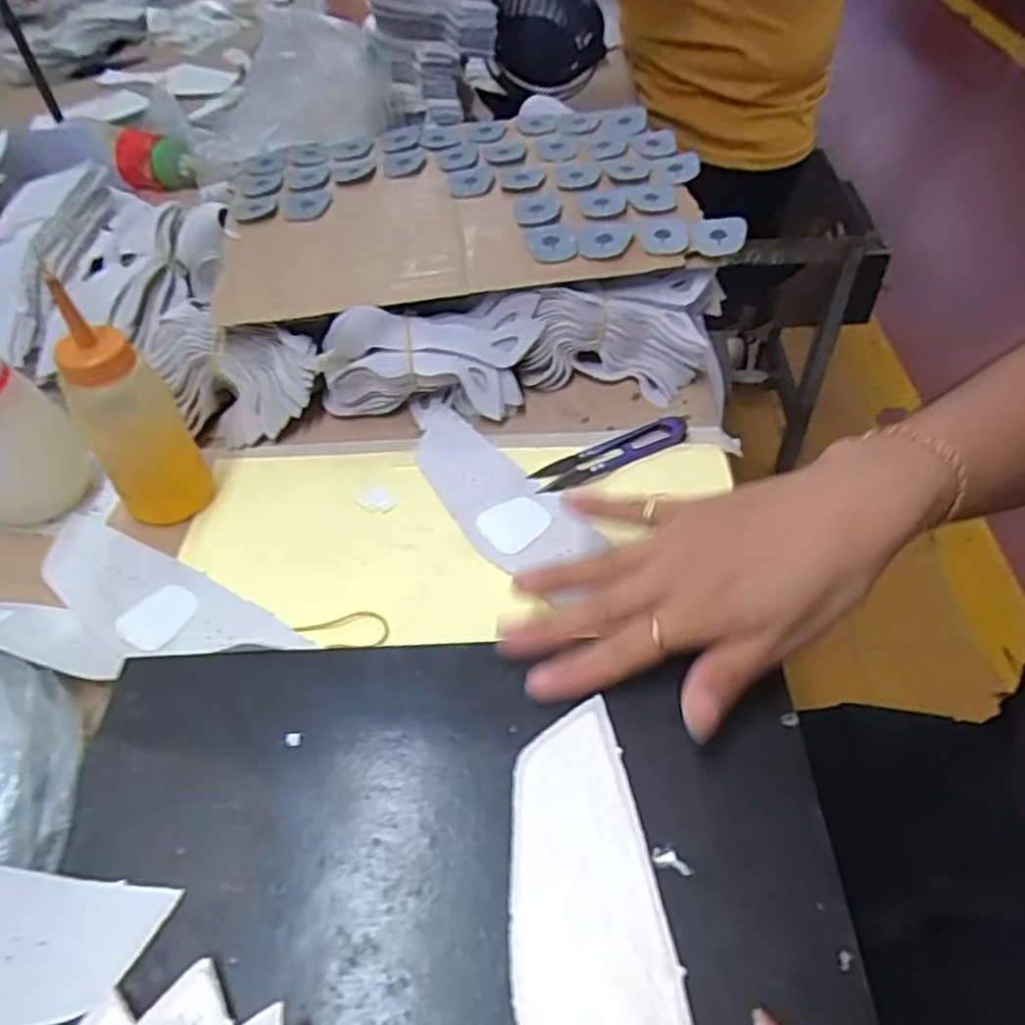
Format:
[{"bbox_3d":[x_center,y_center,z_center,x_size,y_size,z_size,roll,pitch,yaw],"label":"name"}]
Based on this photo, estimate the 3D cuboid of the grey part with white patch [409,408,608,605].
[{"bbox_3d":[-0.013,-0.018,0.439,0.058,0.007,0.142,-25,52,-17],"label":"grey part with white patch"}]

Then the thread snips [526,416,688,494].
[{"bbox_3d":[0.059,-0.037,0.450,0.101,0.010,0.022,-20,51,-13],"label":"thread snips"}]

